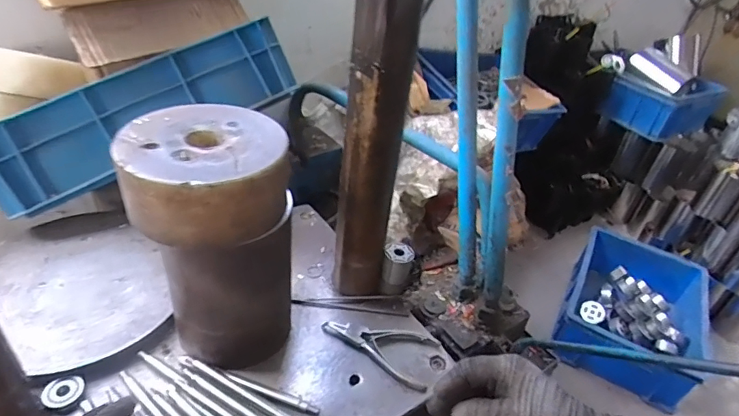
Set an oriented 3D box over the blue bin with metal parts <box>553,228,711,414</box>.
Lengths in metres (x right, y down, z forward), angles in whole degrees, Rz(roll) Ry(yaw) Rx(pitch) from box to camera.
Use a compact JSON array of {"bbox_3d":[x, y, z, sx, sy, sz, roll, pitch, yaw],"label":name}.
[{"bbox_3d":[0.665,0.261,1.184,0.308,0.145,0.406,23,39,21],"label":"blue bin with metal parts"}]

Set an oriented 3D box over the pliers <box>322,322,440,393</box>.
[{"bbox_3d":[0.008,0.166,0.559,0.137,0.014,0.071,13,37,8],"label":"pliers"}]

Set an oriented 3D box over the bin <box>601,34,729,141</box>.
[{"bbox_3d":[0.945,-0.403,1.524,0.287,0.238,0.329,-21,45,-33],"label":"bin"}]

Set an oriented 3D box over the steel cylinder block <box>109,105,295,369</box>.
[{"bbox_3d":[-0.158,0.038,0.491,0.141,0.243,0.133,-15,41,-27],"label":"steel cylinder block"}]

